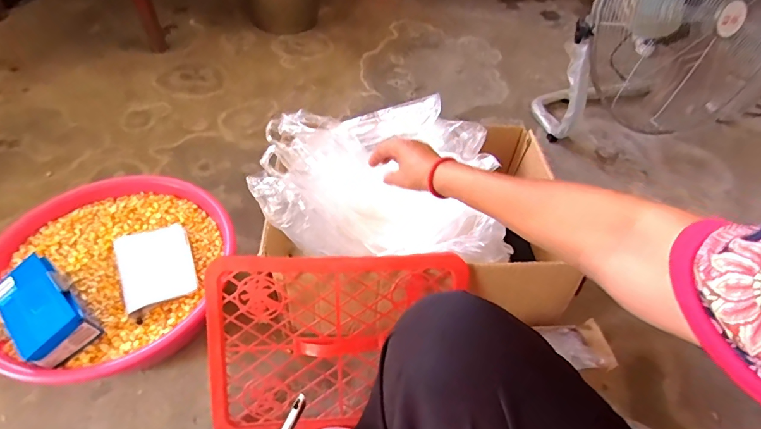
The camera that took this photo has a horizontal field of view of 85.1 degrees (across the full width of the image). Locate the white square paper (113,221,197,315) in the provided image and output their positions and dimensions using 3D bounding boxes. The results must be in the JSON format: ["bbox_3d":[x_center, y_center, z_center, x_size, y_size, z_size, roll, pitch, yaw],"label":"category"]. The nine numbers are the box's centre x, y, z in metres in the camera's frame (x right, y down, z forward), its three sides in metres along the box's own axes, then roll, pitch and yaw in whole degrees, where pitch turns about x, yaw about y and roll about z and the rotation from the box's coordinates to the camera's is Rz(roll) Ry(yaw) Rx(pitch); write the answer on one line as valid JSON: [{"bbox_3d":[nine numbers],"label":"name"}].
[{"bbox_3d":[-0.358,0.079,0.661,0.105,0.014,0.140,-17,52,-20],"label":"white square paper"}]

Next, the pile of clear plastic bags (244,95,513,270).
[{"bbox_3d":[-0.003,-0.064,0.659,0.359,0.109,0.287,8,49,0],"label":"pile of clear plastic bags"}]

